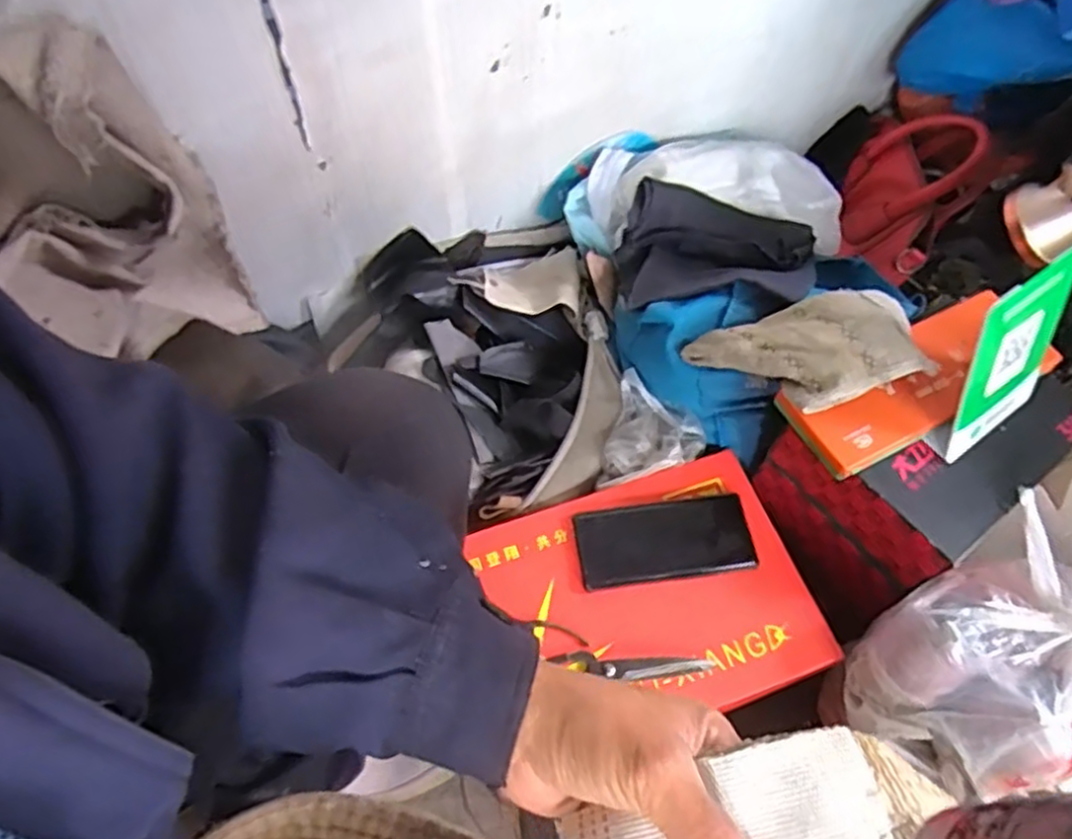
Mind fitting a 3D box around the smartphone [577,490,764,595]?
[{"bbox_3d":[0.121,0.114,0.676,0.162,0.005,0.076,-6,60,-4],"label":"smartphone"}]

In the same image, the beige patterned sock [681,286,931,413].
[{"bbox_3d":[0.237,-0.055,0.623,0.171,0.083,0.120,-10,61,-6],"label":"beige patterned sock"}]

